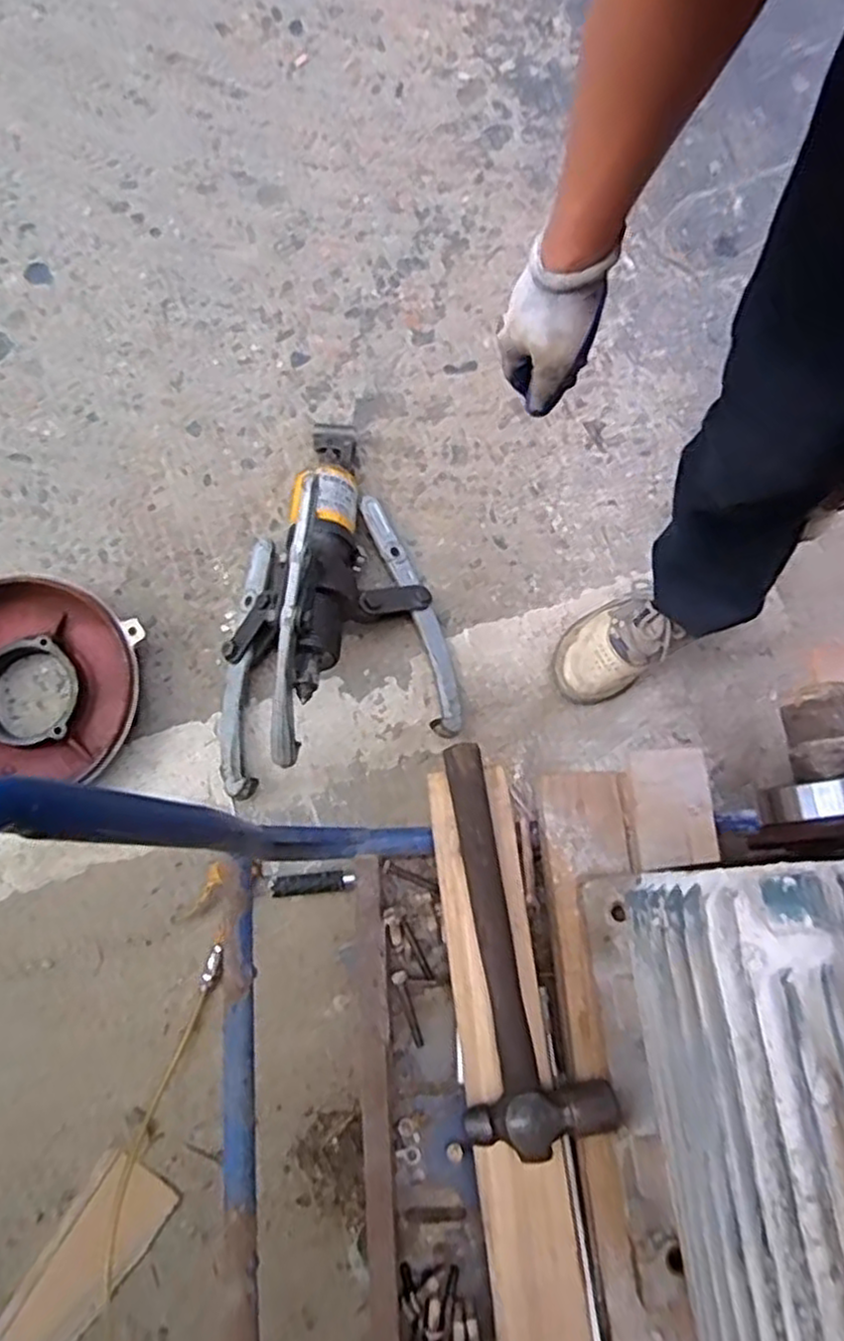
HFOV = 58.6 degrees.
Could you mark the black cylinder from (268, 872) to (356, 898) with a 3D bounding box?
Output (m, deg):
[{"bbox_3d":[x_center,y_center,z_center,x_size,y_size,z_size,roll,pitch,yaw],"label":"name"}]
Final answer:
[{"bbox_3d":[-0.147,0.288,1.012,0.110,0.026,0.025,-5,77,-1],"label":"black cylinder"}]

